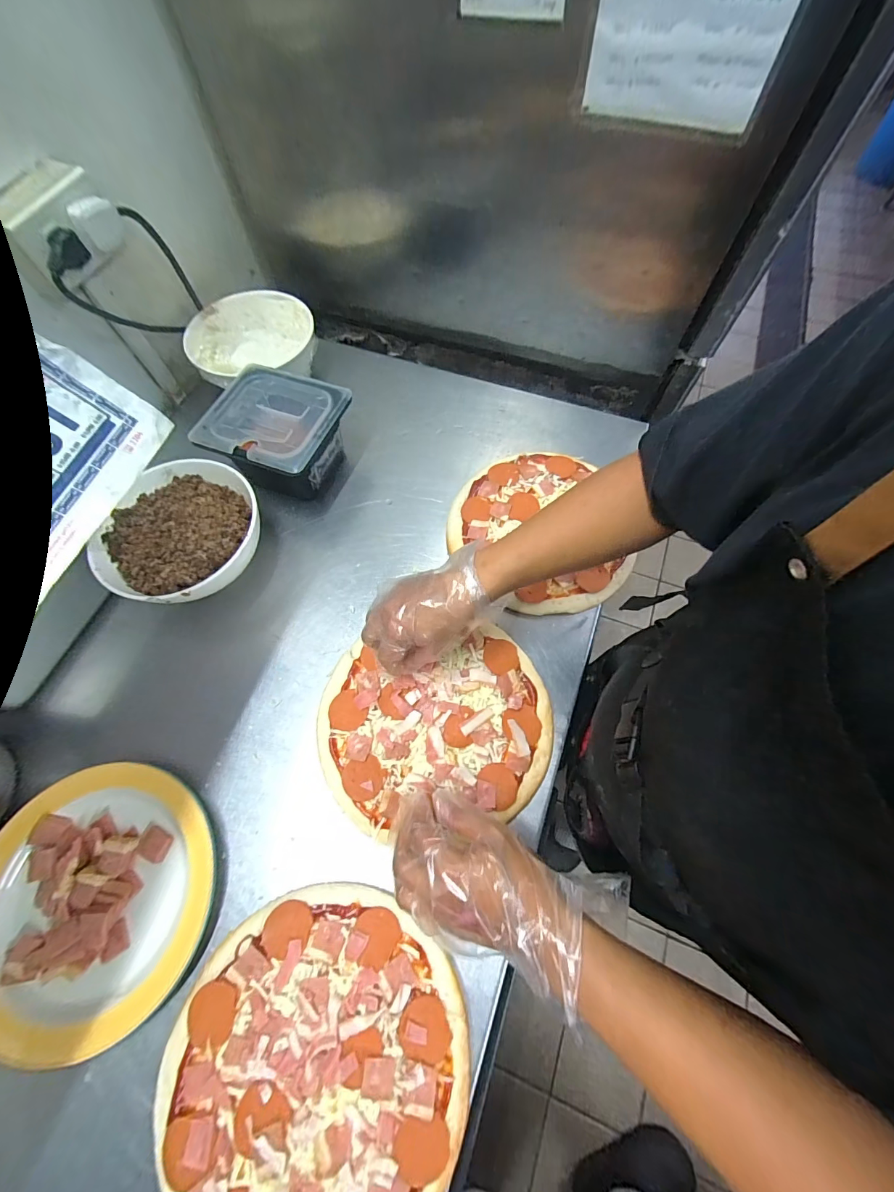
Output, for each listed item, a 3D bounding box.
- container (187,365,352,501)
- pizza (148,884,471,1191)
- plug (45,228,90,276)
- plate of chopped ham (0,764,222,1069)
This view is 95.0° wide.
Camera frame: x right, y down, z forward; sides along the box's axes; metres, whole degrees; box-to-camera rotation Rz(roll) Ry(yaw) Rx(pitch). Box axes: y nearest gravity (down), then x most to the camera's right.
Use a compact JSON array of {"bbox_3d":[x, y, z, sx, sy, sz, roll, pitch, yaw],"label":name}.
[{"bbox_3d":[-0.235,-0.225,0.588,0.173,0.099,0.148,20,69,8],"label":"container"},{"bbox_3d":[-0.116,0.411,0.357,0.243,0.033,0.255,0,68,0],"label":"pizza"},{"bbox_3d":[-0.426,-0.381,0.453,0.047,0.030,0.025,-40,71,-14],"label":"plug"},{"bbox_3d":[-0.361,0.298,0.400,0.244,0.032,0.227,0,68,0],"label":"plate of chopped ham"}]

